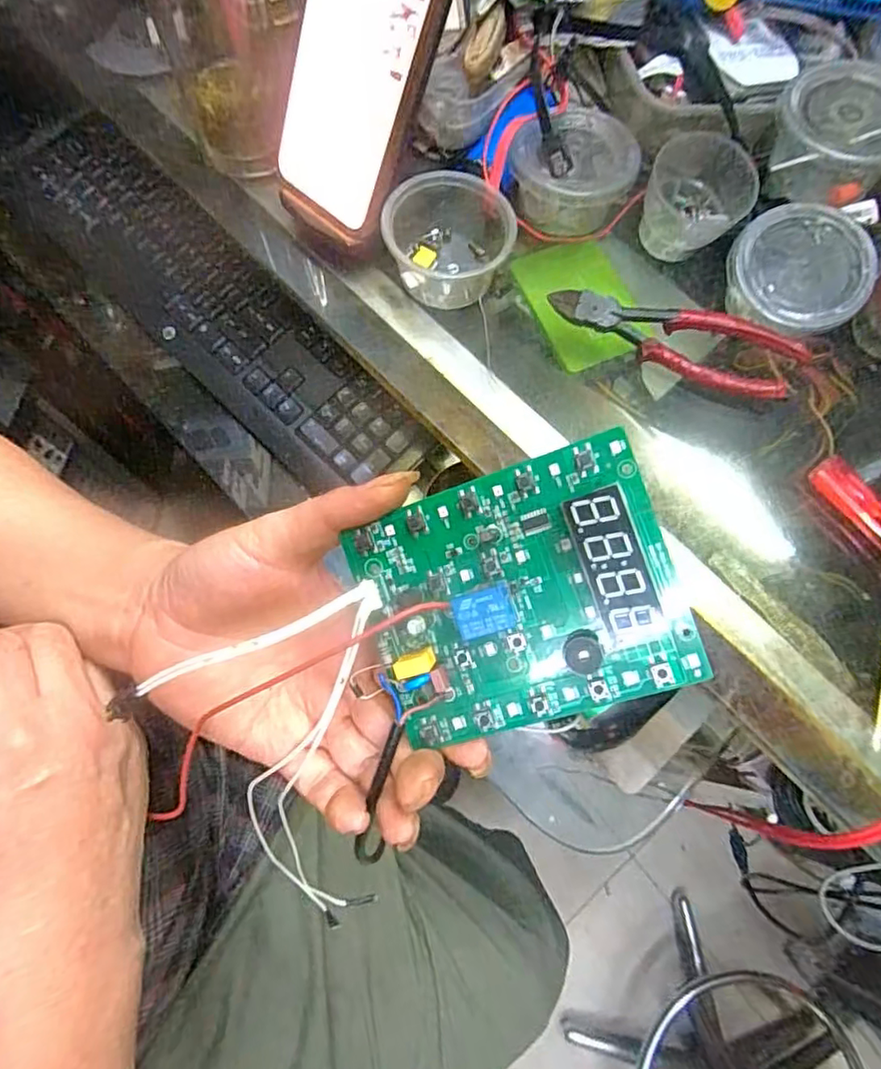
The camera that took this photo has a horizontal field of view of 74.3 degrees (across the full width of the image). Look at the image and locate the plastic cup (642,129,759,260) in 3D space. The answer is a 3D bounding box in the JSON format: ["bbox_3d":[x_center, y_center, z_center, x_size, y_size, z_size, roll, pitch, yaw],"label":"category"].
[{"bbox_3d":[0.163,-0.215,0.367,0.061,0.050,0.058,0,73,-1],"label":"plastic cup"}]

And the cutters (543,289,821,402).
[{"bbox_3d":[0.144,-0.122,0.356,0.151,0.013,0.043,22,74,5],"label":"cutters"}]

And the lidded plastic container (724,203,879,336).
[{"bbox_3d":[0.215,-0.155,0.357,0.075,0.042,0.072,10,89,15],"label":"lidded plastic container"}]

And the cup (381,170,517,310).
[{"bbox_3d":[0.006,-0.186,0.359,0.076,0.047,0.072,0,73,-1],"label":"cup"}]

